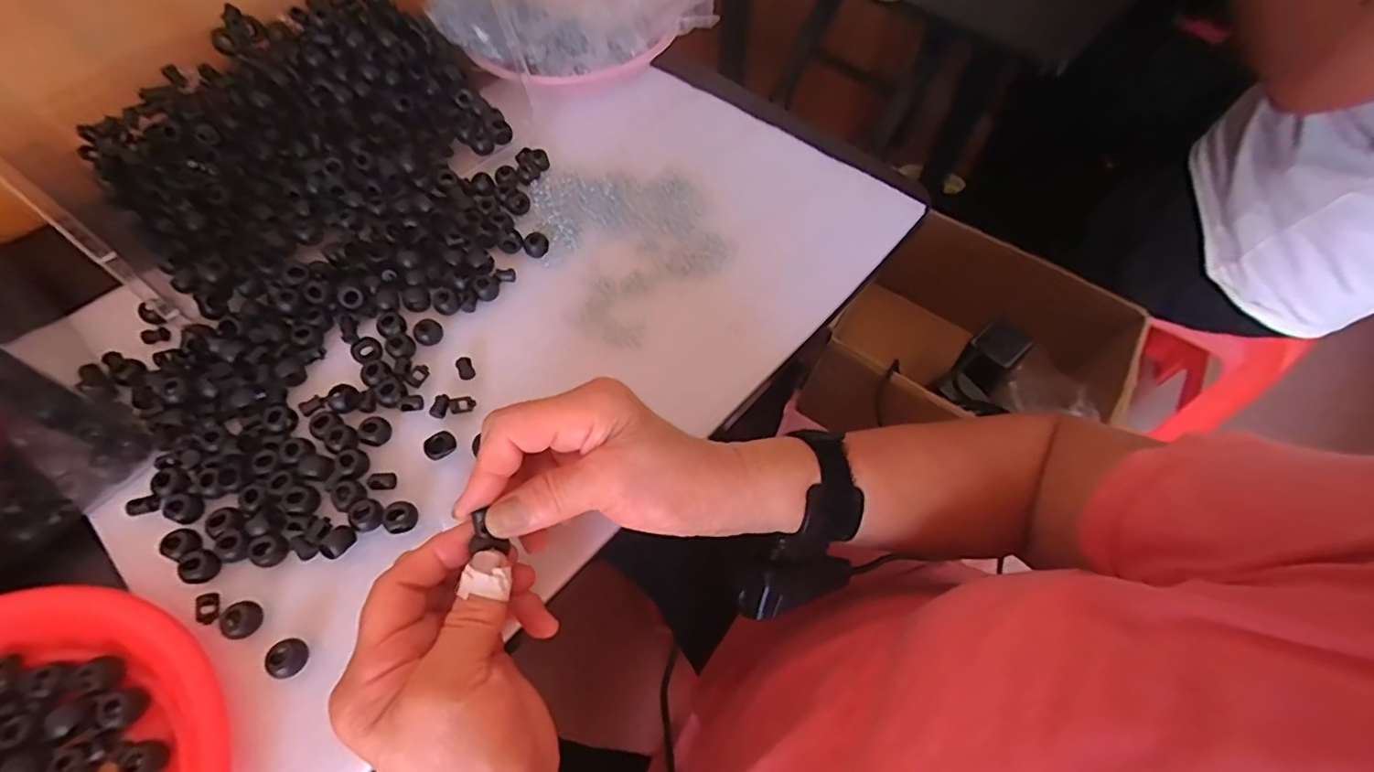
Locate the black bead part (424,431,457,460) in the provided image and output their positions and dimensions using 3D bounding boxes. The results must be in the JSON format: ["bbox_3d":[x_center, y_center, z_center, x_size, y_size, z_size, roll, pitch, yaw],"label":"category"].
[{"bbox_3d":[-0.143,0.035,0.339,0.017,0.014,0.011,-36,68,-19],"label":"black bead part"}]

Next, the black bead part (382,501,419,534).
[{"bbox_3d":[-0.158,0.072,0.321,0.017,0.010,0.015,-39,69,-21],"label":"black bead part"}]

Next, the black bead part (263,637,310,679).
[{"bbox_3d":[-0.196,0.134,0.287,0.015,0.010,0.017,6,61,2],"label":"black bead part"}]

